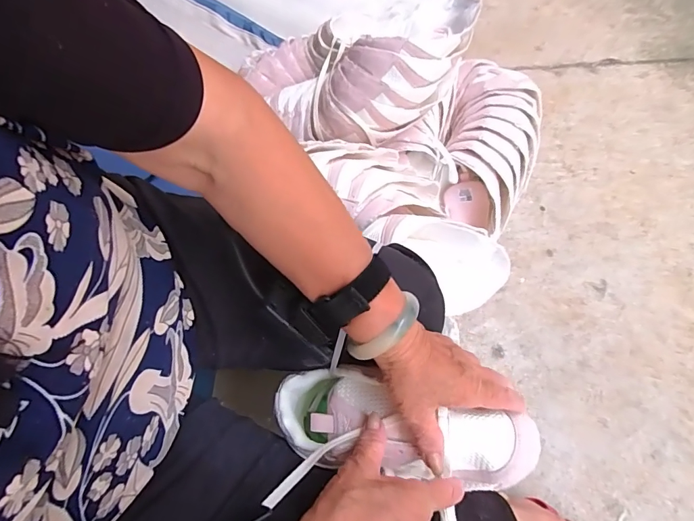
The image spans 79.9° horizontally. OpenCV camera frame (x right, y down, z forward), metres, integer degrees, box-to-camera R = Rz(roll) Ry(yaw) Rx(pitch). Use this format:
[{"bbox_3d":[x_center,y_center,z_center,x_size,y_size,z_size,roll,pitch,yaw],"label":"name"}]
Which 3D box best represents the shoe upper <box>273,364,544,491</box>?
[{"bbox_3d":[0.048,0.152,0.376,0.227,0.062,0.079,9,71,11],"label":"shoe upper"}]

